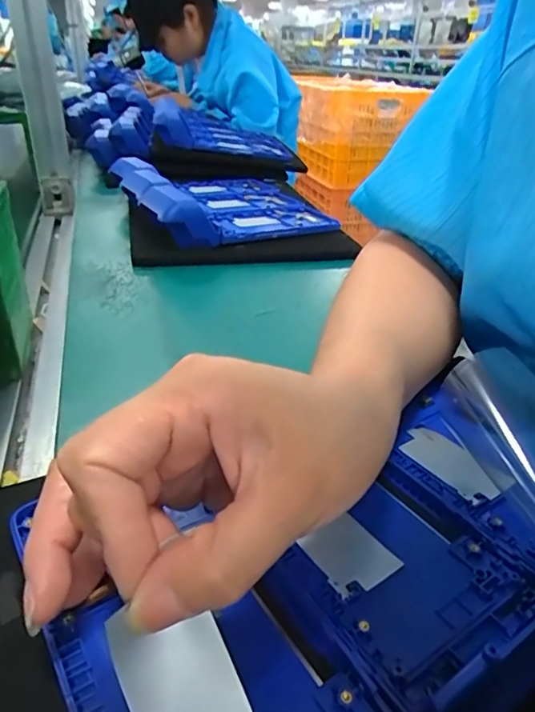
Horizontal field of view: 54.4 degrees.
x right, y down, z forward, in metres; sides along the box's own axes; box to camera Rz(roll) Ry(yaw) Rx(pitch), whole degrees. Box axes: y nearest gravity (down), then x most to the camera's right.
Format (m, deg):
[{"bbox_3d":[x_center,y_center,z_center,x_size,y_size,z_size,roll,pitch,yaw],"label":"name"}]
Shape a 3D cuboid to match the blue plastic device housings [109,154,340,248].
[{"bbox_3d":[-0.051,-0.201,0.650,0.245,0.074,0.286,-10,32,-19],"label":"blue plastic device housings"}]

